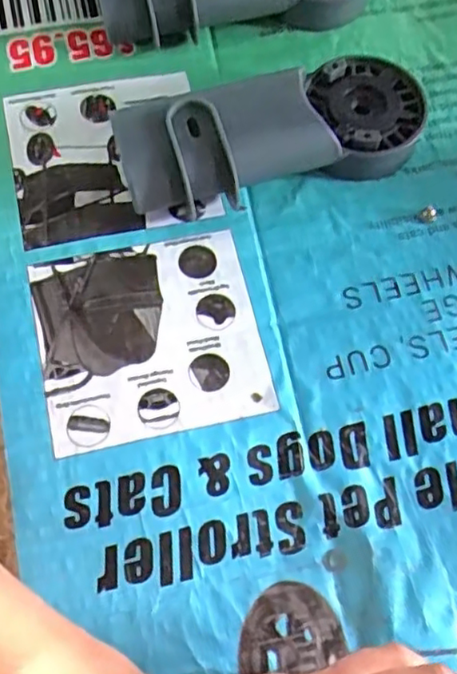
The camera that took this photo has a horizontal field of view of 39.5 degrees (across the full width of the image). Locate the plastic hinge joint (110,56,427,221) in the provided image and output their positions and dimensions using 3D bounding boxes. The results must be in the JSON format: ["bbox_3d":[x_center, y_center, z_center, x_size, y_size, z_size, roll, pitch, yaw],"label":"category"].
[{"bbox_3d":[0.025,-0.106,0.331,0.164,0.040,0.063,-17,71,-8],"label":"plastic hinge joint"}]

